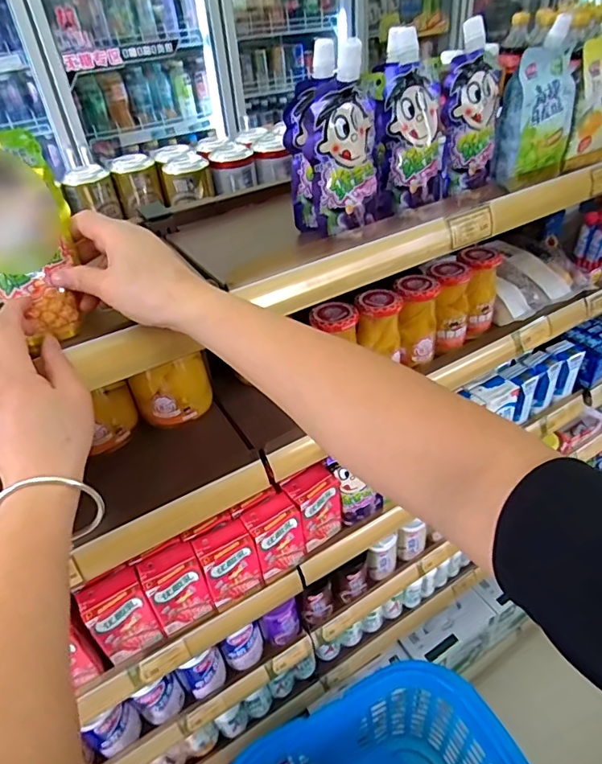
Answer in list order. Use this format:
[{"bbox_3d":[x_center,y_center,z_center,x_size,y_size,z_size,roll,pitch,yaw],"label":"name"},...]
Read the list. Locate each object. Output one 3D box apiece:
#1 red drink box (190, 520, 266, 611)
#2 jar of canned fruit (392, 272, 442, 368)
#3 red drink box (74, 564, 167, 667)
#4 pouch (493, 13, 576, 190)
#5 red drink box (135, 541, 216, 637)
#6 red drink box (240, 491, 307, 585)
[{"bbox_3d":[-0.090,0.231,0.614,0.067,0.104,0.043,-23,42,-19],"label":"red drink box"},{"bbox_3d":[0.153,-0.082,0.649,0.062,0.109,0.067,-4,39,3],"label":"jar of canned fruit"},{"bbox_3d":[-0.208,0.274,0.567,0.065,0.098,0.047,-26,43,-22],"label":"red drink box"},{"bbox_3d":[0.267,-0.307,0.546,0.081,0.142,0.045,-22,41,-18],"label":"pouch"},{"bbox_3d":[-0.150,0.252,0.590,0.065,0.100,0.047,-22,41,-18],"label":"red drink box"},{"bbox_3d":[-0.034,0.203,0.635,0.066,0.101,0.043,-24,42,-20],"label":"red drink box"}]

